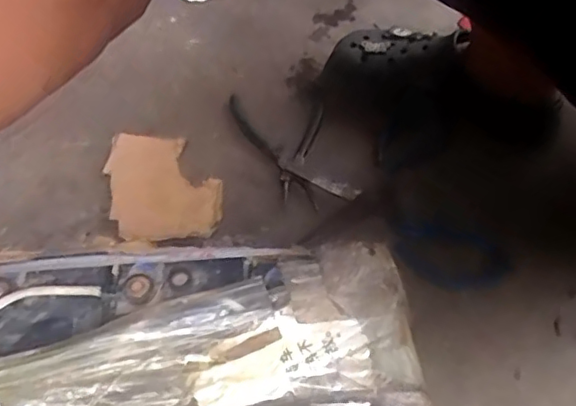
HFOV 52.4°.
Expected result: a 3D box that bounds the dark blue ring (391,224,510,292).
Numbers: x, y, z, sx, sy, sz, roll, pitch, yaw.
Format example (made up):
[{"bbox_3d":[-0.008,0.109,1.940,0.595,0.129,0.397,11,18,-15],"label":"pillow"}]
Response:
[{"bbox_3d":[0.146,0.047,0.533,0.102,0.015,0.059,18,56,13],"label":"dark blue ring"}]

